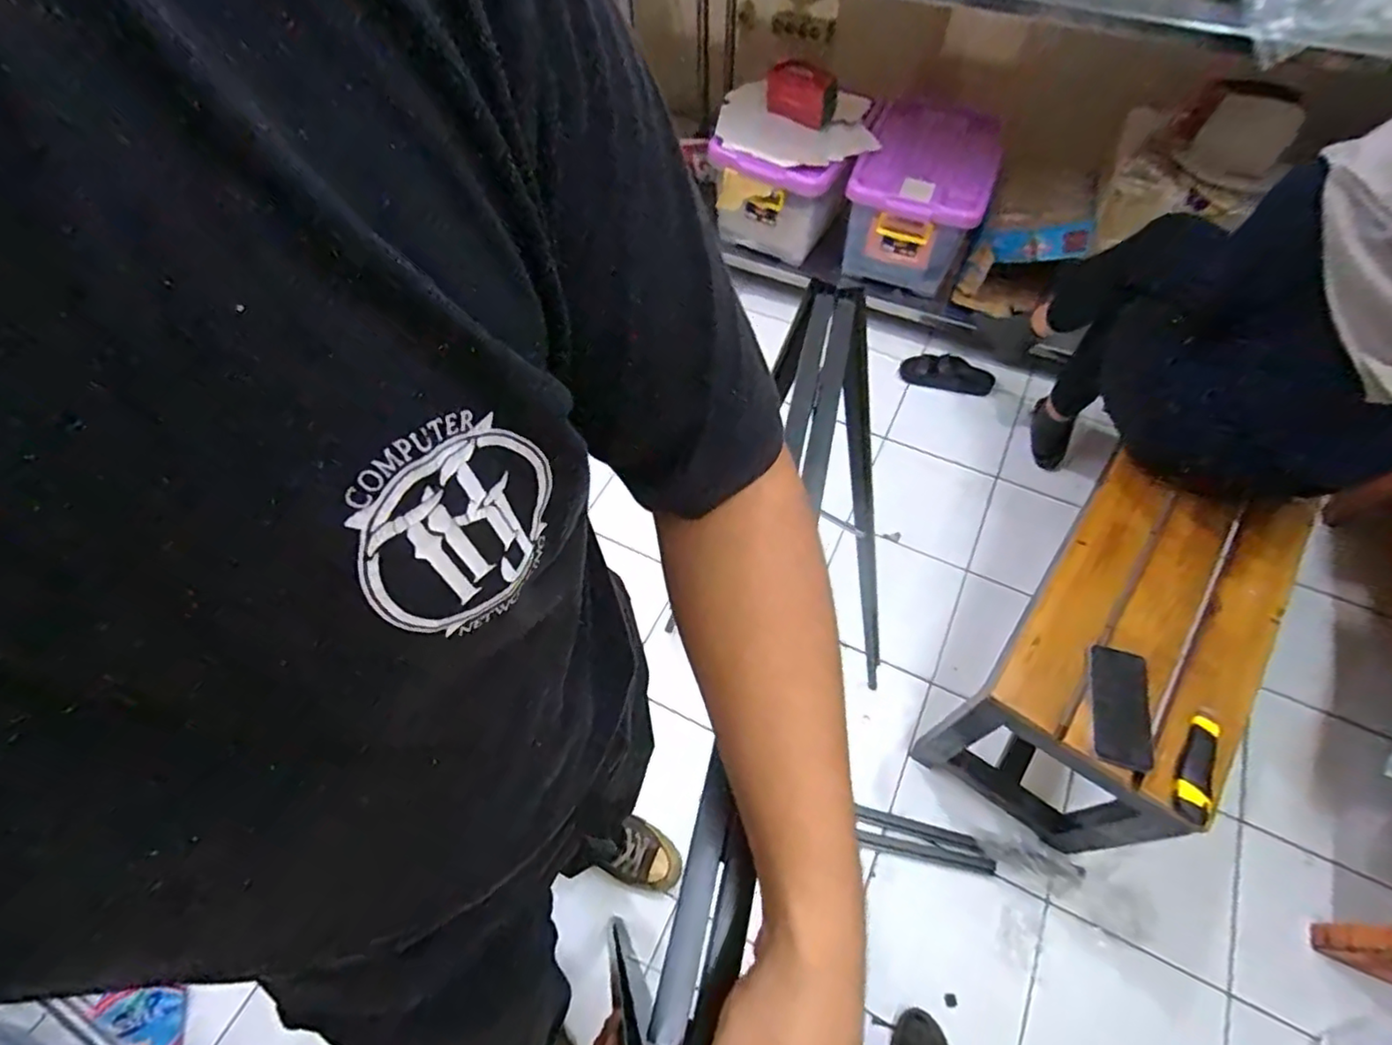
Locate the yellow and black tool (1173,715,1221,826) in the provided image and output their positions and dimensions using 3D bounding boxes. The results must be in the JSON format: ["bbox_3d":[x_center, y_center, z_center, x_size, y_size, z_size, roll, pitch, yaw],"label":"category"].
[{"bbox_3d":[0.637,0.309,0.800,0.038,0.024,0.139,25,62,15],"label":"yellow and black tool"}]

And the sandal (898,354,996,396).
[{"bbox_3d":[0.679,-0.395,1.714,0.241,0.065,0.089,23,62,14],"label":"sandal"}]

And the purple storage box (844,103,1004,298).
[{"bbox_3d":[0.581,-0.838,1.662,0.323,0.322,0.331,21,61,13],"label":"purple storage box"}]

